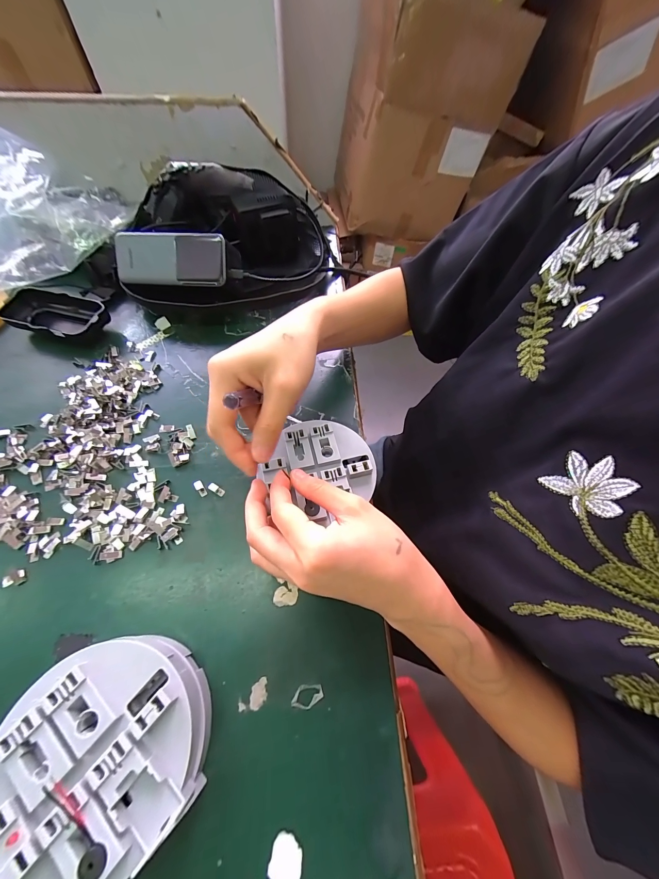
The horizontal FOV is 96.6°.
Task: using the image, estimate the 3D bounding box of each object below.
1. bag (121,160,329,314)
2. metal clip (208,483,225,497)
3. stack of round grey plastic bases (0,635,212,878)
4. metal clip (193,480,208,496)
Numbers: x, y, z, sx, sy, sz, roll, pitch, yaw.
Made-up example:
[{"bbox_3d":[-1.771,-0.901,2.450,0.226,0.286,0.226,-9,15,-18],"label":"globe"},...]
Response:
[{"bbox_3d":[-0.124,-0.246,0.366,0.251,0.100,0.187,-10,62,-8],"label":"bag"},{"bbox_3d":[-0.100,0.044,0.261,0.015,0.004,0.006,34,64,0],"label":"metal clip"},{"bbox_3d":[-0.125,0.173,0.167,0.100,0.040,0.101,-20,64,-13],"label":"stack of round grey plastic bases"},{"bbox_3d":[-0.115,0.043,0.260,0.007,0.004,0.016,-33,67,-19],"label":"metal clip"}]

